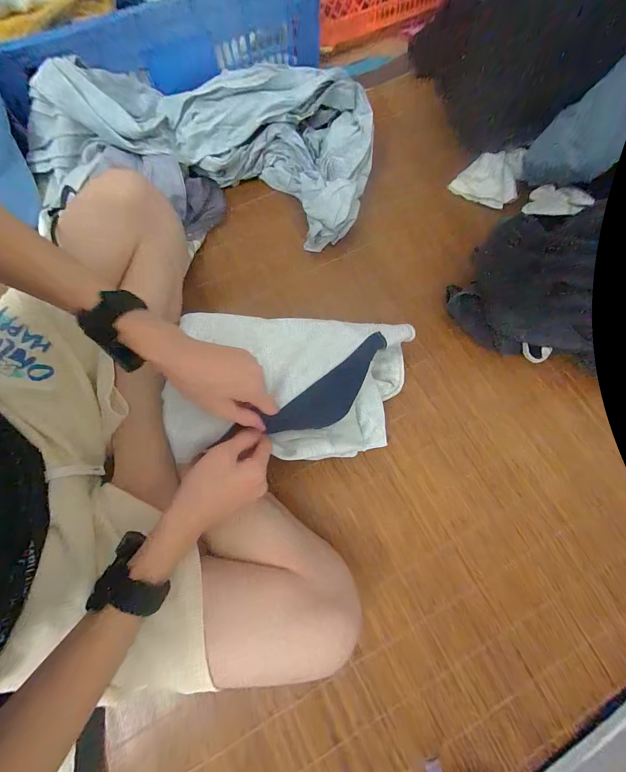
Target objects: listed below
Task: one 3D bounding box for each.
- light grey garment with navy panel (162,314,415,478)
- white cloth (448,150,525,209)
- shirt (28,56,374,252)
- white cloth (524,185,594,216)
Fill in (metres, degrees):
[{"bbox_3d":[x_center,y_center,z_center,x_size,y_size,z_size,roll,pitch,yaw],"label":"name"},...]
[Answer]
[{"bbox_3d":[-0.021,0.000,0.408,0.317,0.102,0.202,2,75,1],"label":"light grey garment with navy panel"},{"bbox_3d":[0.350,-0.412,0.559,0.114,0.056,0.085,34,77,7],"label":"white cloth"},{"bbox_3d":[-0.177,-0.413,0.503,0.546,0.156,0.248,4,76,0],"label":"shirt"},{"bbox_3d":[0.454,-0.340,0.538,0.106,0.025,0.050,48,119,41],"label":"white cloth"}]

